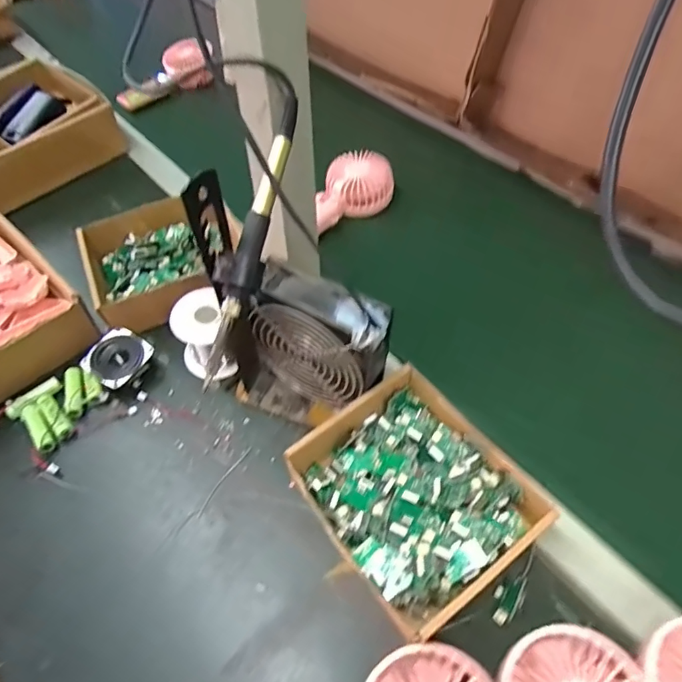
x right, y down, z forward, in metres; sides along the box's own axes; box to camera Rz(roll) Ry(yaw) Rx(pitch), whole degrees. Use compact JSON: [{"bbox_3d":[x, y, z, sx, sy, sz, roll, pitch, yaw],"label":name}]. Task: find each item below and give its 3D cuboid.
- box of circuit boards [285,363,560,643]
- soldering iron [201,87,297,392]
[{"bbox_3d":[0.059,0.121,0.402,0.140,0.052,0.160,-33,59,-20],"label":"box of circuit boards"},{"bbox_3d":[-0.060,-0.068,0.345,0.019,0.021,0.205,15,86,14],"label":"soldering iron"}]

